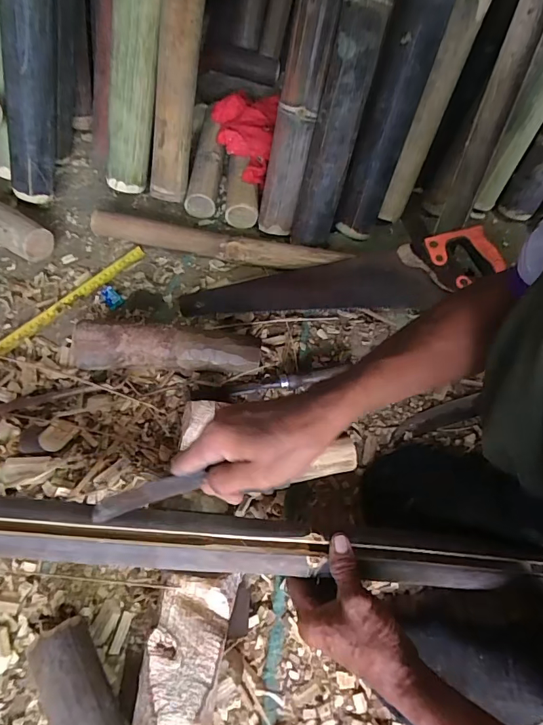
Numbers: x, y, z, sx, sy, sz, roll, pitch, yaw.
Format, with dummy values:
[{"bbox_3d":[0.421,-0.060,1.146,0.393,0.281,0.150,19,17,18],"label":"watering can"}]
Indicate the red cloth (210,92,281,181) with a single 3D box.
[{"bbox_3d":[-0.052,-0.416,0.799,0.120,0.080,0.210,2,59,-2],"label":"red cloth"}]

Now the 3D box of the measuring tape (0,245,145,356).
[{"bbox_3d":[-0.319,-0.100,0.679,0.025,0.007,0.290,41,66,7],"label":"measuring tape"}]

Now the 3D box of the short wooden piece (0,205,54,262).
[{"bbox_3d":[-0.436,-0.220,0.705,0.164,0.061,0.057,25,61,11],"label":"short wooden piece"}]

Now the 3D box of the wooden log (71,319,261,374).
[{"bbox_3d":[-0.143,-0.014,0.602,0.252,0.068,0.057,2,59,-2],"label":"wooden log"}]

